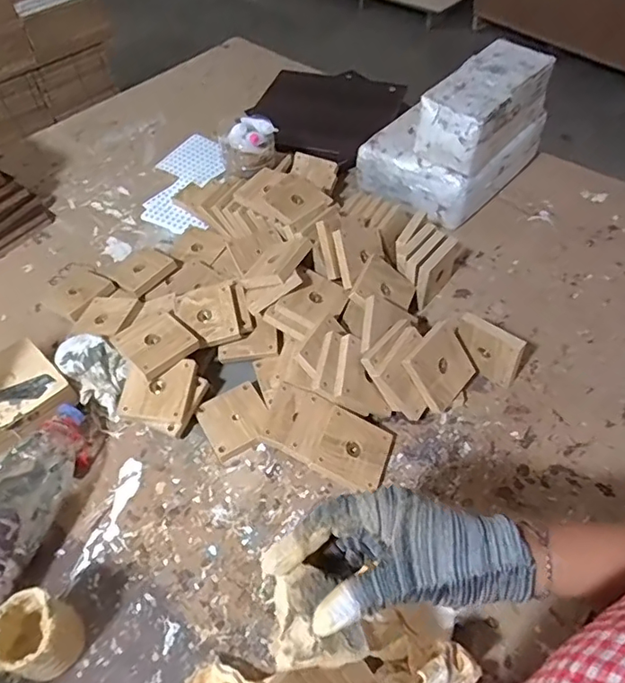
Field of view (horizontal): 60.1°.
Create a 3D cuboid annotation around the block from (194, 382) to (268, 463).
[{"bbox_3d":[-0.097,0.101,0.685,0.081,0.017,0.084,-25,55,-17],"label":"block"}]

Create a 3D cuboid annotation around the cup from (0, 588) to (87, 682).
[{"bbox_3d":[-0.259,0.278,0.511,0.066,0.077,0.065,-1,51,1],"label":"cup"}]

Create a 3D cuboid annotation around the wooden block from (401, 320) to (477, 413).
[{"bbox_3d":[0.160,0.029,0.667,0.092,0.087,0.012,-45,22,-26],"label":"wooden block"}]

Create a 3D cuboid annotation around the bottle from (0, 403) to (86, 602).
[{"bbox_3d":[-0.320,0.177,0.595,0.074,0.084,0.225,9,52,9],"label":"bottle"}]

